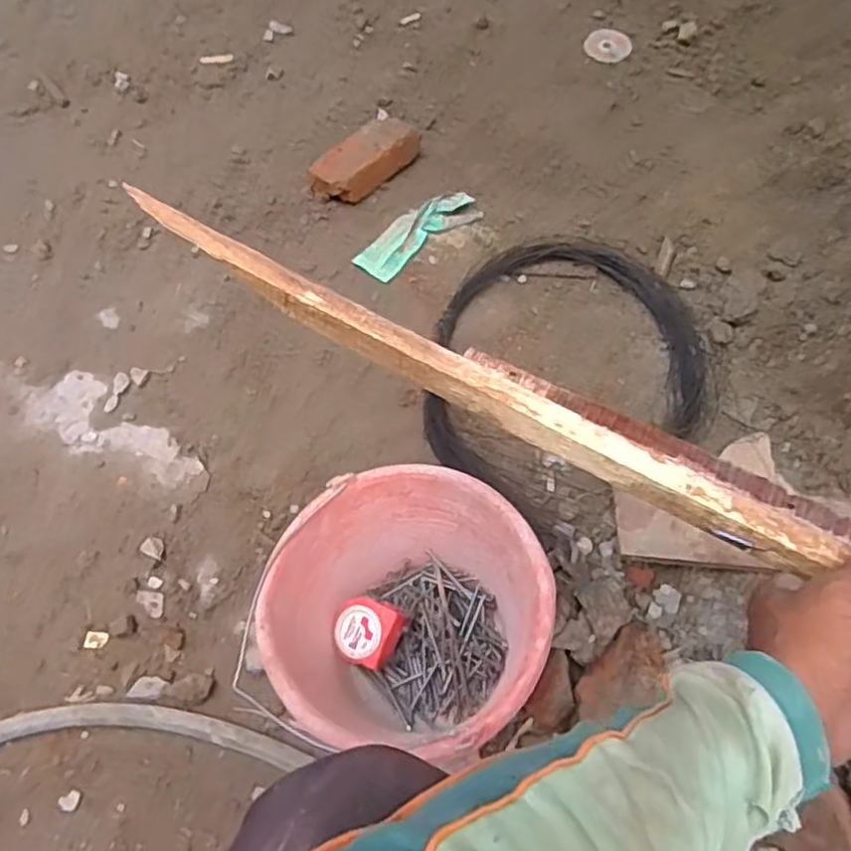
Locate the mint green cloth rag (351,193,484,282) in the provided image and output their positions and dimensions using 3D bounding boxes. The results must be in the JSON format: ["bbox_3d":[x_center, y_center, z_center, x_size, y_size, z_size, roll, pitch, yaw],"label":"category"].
[{"bbox_3d":[-0.012,-0.275,0.978,0.191,0.019,0.072,-39,67,-16],"label":"mint green cloth rag"}]

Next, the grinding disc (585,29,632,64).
[{"bbox_3d":[0.320,-0.665,1.199,0.078,0.004,0.082,-1,62,2],"label":"grinding disc"}]

